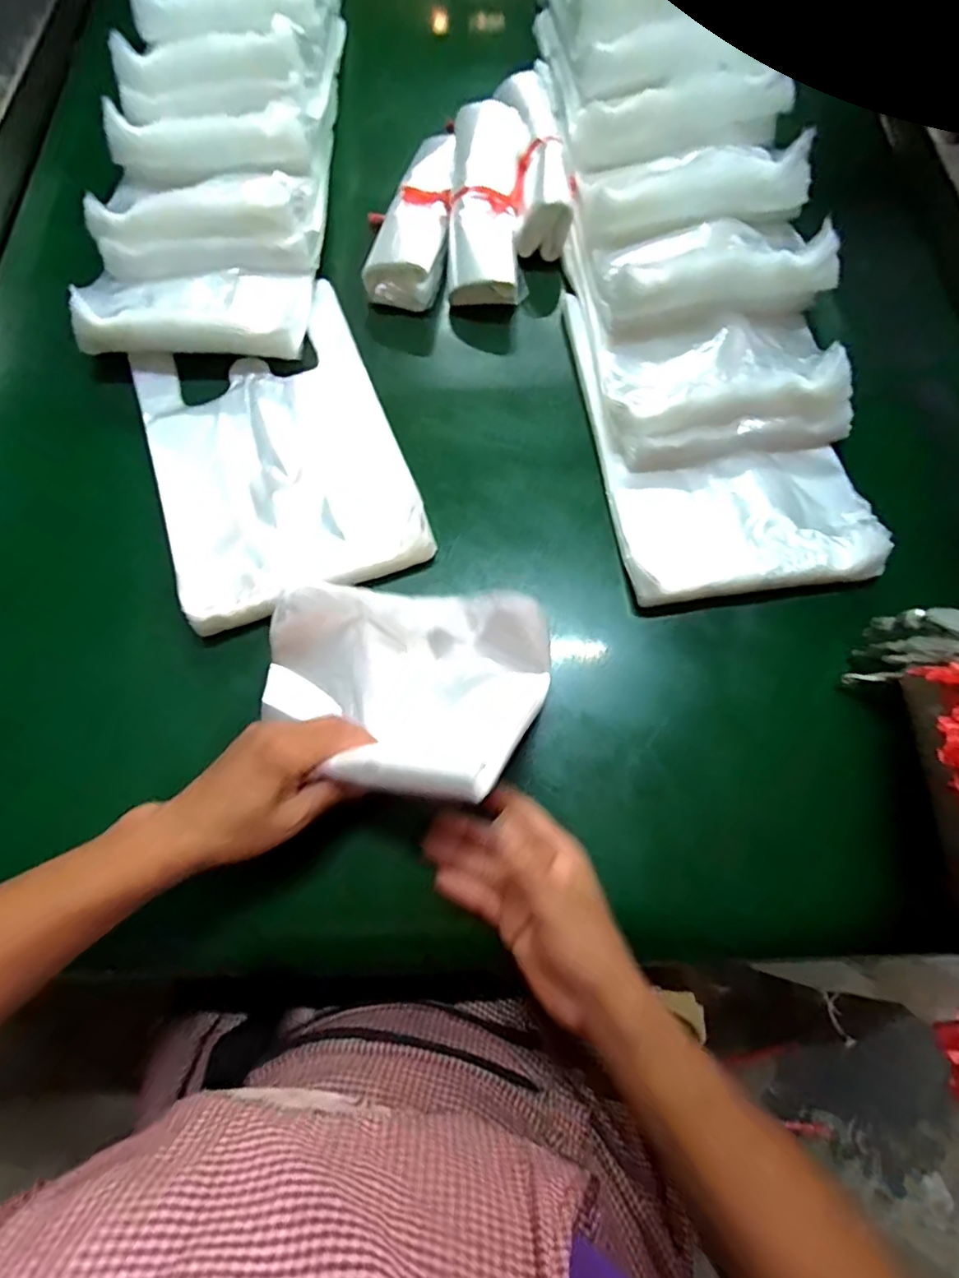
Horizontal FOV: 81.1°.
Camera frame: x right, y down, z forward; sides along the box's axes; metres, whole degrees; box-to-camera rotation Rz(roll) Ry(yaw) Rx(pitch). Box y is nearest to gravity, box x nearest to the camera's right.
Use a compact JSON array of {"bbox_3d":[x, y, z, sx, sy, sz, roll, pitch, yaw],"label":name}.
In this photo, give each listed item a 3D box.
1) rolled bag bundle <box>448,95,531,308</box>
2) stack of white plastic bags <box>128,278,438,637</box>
[{"bbox_3d":[0.008,-0.419,0.533,0.067,0.031,0.207,3,83,1],"label":"rolled bag bundle"},{"bbox_3d":[-0.174,-0.162,0.474,0.197,0.024,0.287,-20,71,-7],"label":"stack of white plastic bags"}]

